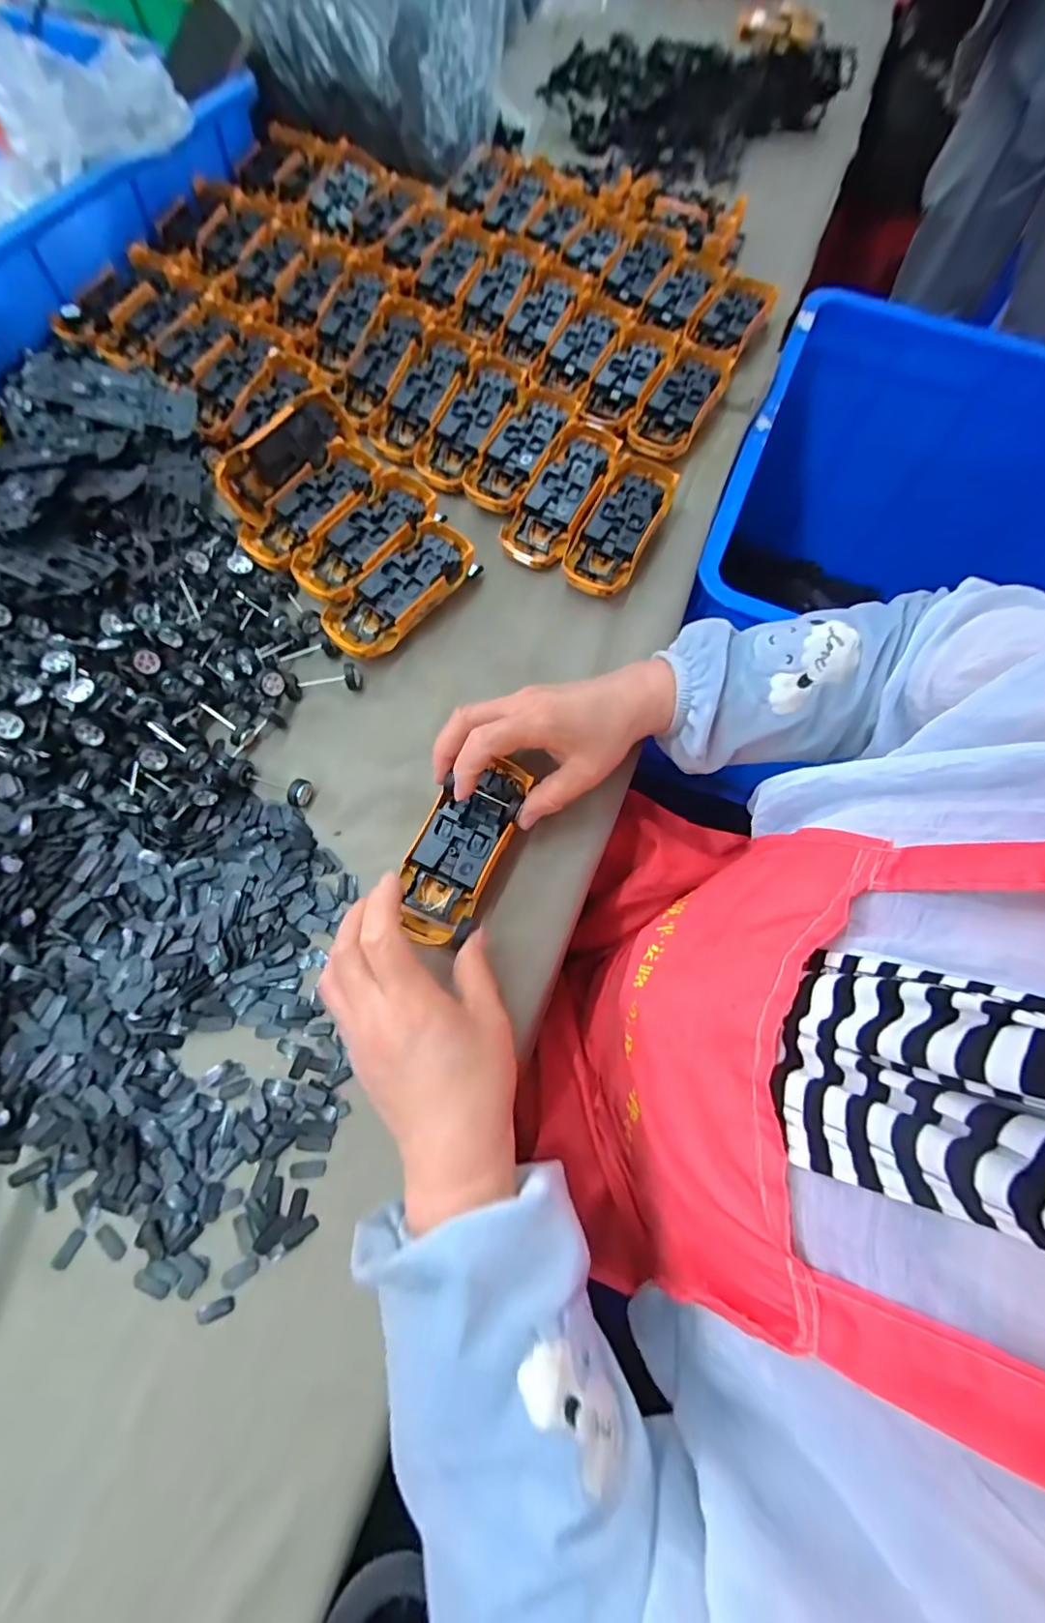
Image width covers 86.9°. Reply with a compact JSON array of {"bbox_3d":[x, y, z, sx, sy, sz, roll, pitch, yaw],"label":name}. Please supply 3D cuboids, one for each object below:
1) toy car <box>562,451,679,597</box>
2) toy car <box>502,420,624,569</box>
[{"bbox_3d":[0.081,-0.241,0.469,0.061,0.034,0.139,26,72,7],"label":"toy car"},{"bbox_3d":[0.033,-0.272,0.469,0.055,0.025,0.142,29,86,7],"label":"toy car"}]

